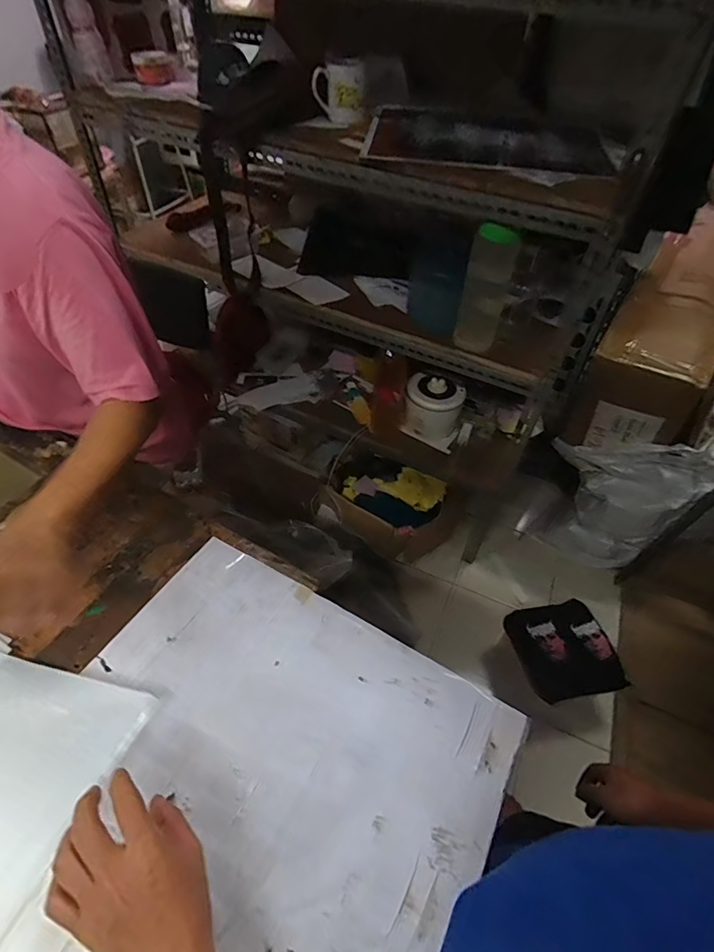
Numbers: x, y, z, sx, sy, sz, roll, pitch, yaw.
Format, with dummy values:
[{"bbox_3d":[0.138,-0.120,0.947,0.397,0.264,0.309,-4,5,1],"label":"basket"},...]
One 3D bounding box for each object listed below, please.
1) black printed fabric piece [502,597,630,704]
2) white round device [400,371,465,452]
[{"bbox_3d":[0.542,0.449,1.225,0.251,0.069,0.228,-9,49,-11],"label":"black printed fabric piece"},{"bbox_3d":[0.223,-0.196,1.343,0.154,0.165,0.150,1,48,-1],"label":"white round device"}]

